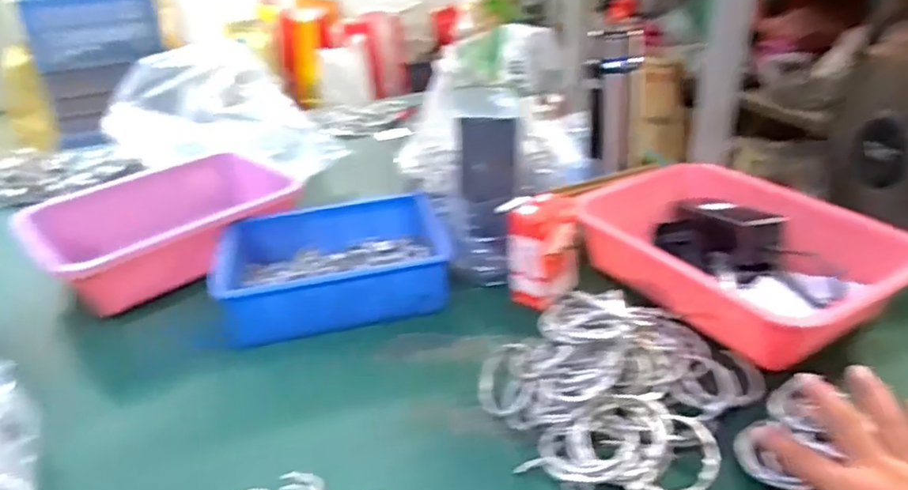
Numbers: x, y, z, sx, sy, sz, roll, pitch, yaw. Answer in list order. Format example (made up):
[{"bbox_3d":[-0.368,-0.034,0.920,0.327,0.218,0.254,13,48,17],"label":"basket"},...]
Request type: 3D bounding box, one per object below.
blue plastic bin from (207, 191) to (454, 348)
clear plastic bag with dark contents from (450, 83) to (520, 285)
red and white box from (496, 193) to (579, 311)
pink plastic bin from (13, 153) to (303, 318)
[{"bbox_3d":[-0.136,0.019,0.721,0.246,0.067,0.167,-10,30,-12],"label":"blue plastic bin"},{"bbox_3d":[0.041,-0.050,0.724,0.080,0.187,0.060,0,10,25],"label":"clear plastic bag with dark contents"},{"bbox_3d":[0.096,0.006,0.677,0.047,0.117,0.072,21,37,36],"label":"red and white box"},{"bbox_3d":[-0.364,-0.025,0.820,0.310,0.080,0.224,-24,35,-33],"label":"pink plastic bin"}]

